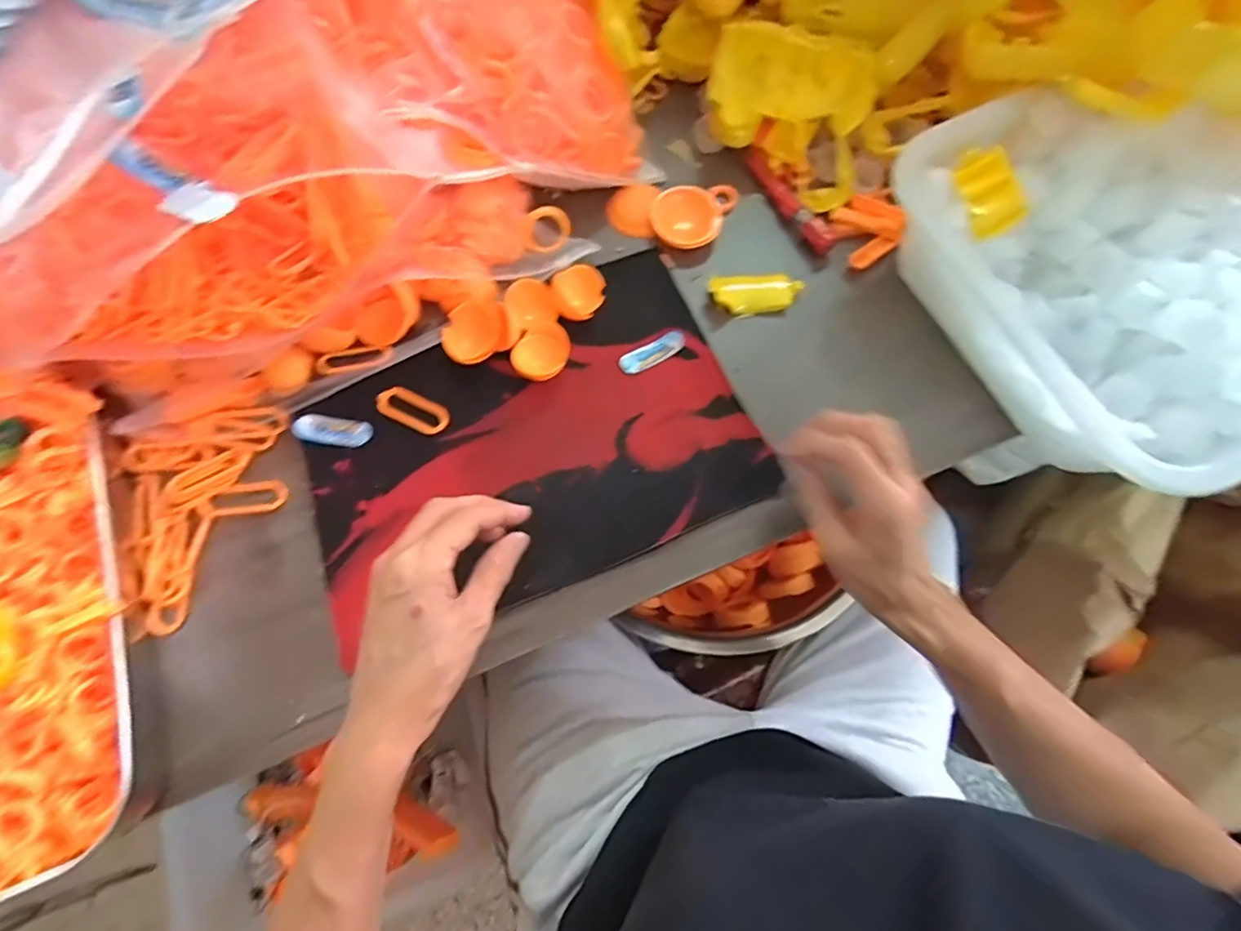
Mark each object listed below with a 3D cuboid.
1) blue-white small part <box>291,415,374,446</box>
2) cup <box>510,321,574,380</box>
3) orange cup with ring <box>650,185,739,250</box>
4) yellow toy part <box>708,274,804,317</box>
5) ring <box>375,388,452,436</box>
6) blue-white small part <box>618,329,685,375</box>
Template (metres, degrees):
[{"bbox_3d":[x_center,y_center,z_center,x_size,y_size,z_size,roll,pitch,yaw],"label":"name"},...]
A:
[{"bbox_3d":[-0.213,-0.026,0.423,0.056,0.005,0.020,7,72,2],"label":"blue-white small part"},{"bbox_3d":[-0.059,-0.083,0.429,0.038,0.022,0.047,29,74,9],"label":"cup"},{"bbox_3d":[0.067,-0.212,0.479,0.076,0.023,0.050,-22,73,-8],"label":"orange cup with ring"},{"bbox_3d":[0.111,-0.141,0.466,0.077,0.019,0.030,-7,72,-3],"label":"yellow toy part"},{"bbox_3d":[-0.156,-0.042,0.429,0.056,0.005,0.025,23,73,7],"label":"ring"},{"bbox_3d":[0.026,-0.089,0.449,0.054,0.005,0.020,-29,74,-10],"label":"blue-white small part"}]

